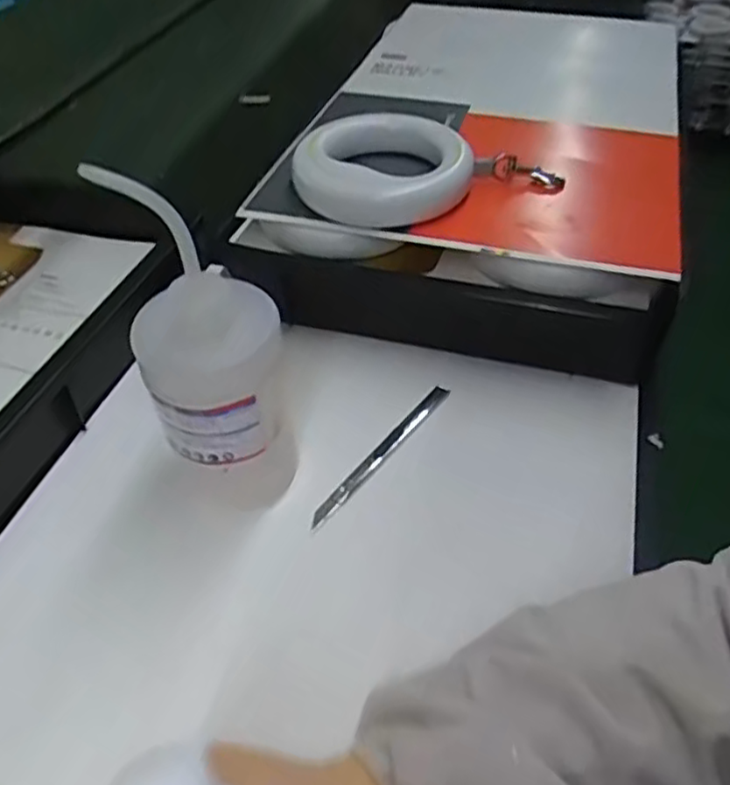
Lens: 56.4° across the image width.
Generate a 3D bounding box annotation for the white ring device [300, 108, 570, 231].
[{"bbox_3d":[0.039,-0.165,0.511,0.185,0.033,0.121,16,49,18],"label":"white ring device"}]

